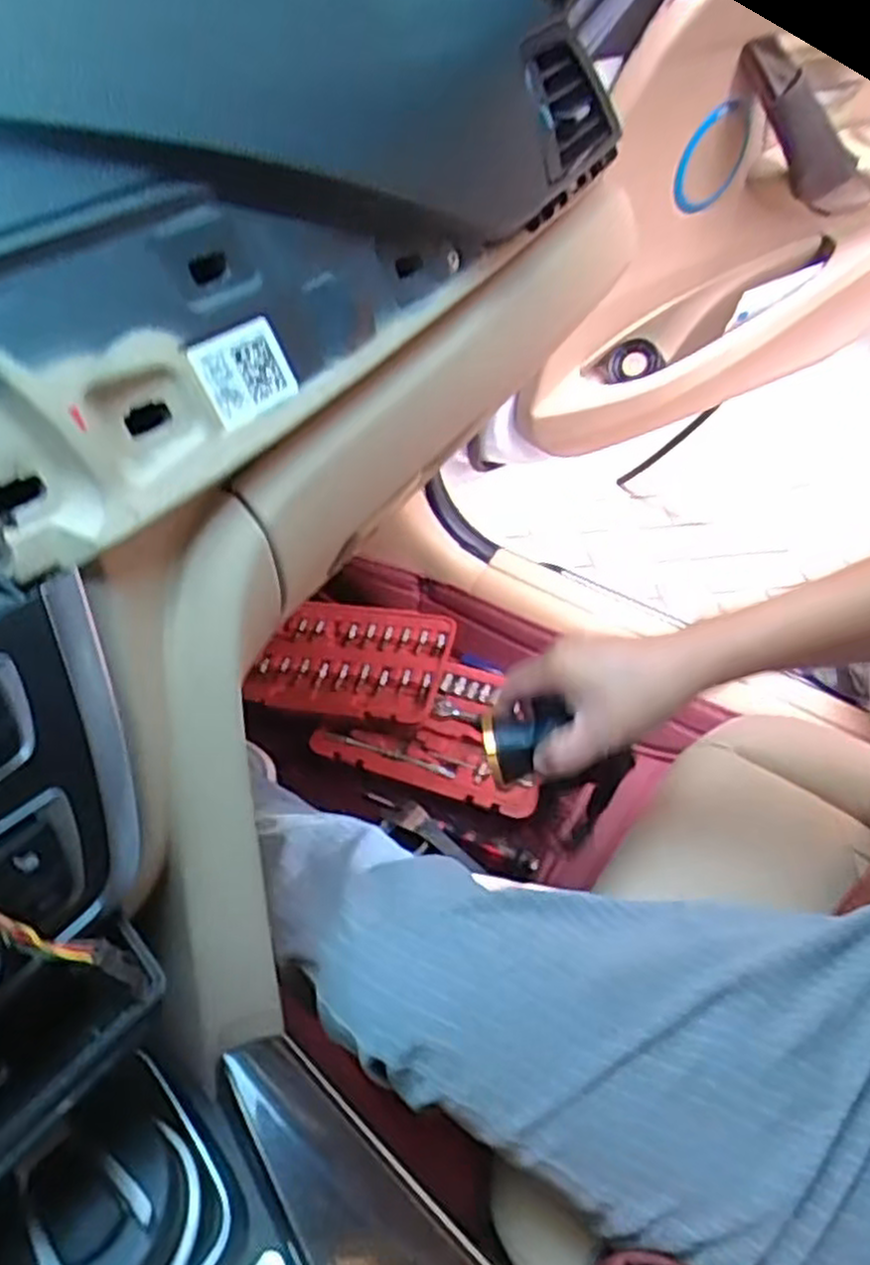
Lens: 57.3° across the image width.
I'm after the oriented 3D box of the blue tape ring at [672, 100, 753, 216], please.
[{"bbox_3d":[0.333,-0.570,0.956,0.129,0.125,0.011,-33,57,-29],"label":"blue tape ring"}]

